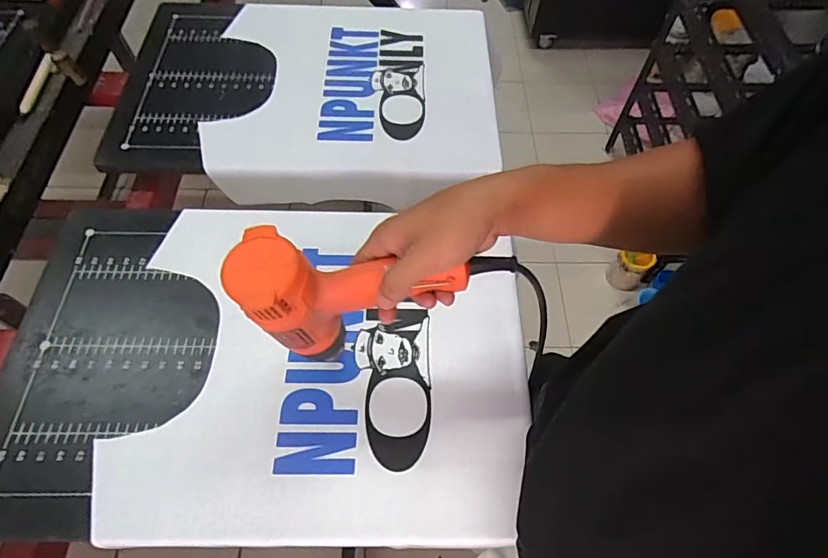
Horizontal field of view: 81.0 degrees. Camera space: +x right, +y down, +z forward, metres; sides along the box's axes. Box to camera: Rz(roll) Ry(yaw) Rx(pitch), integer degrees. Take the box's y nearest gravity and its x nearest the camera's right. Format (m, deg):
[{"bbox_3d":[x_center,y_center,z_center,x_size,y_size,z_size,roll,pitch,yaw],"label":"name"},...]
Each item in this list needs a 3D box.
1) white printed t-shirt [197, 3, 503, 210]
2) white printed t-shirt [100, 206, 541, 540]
[{"bbox_3d":[-0.091,-0.311,0.816,0.448,0.064,0.417,1,60,0],"label":"white printed t-shirt"},{"bbox_3d":[-0.095,0.082,0.571,0.442,0.020,0.406,2,60,0],"label":"white printed t-shirt"}]

